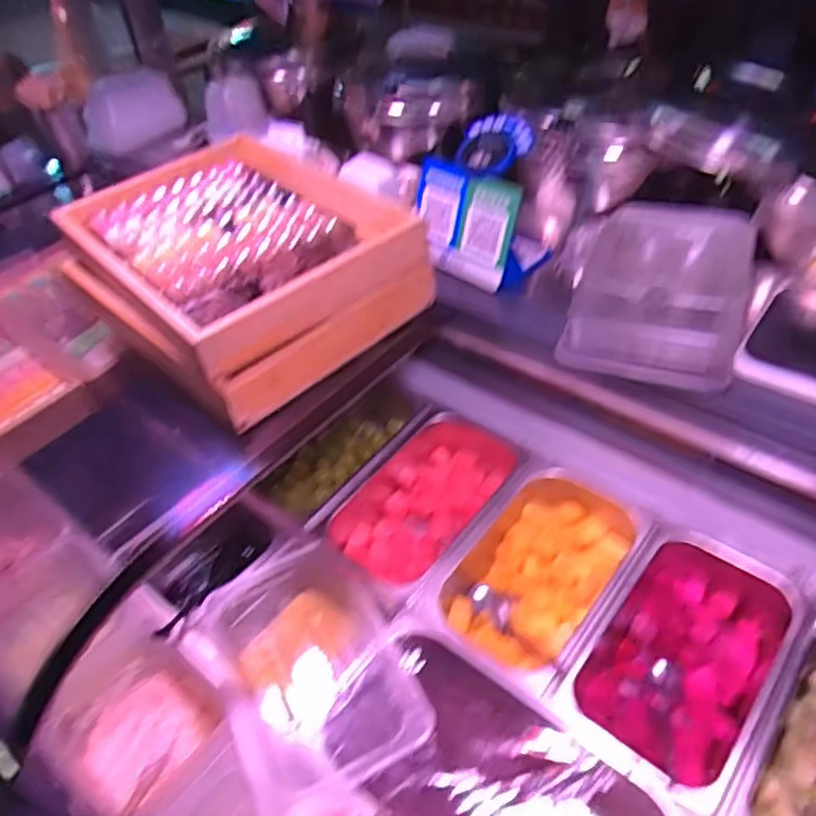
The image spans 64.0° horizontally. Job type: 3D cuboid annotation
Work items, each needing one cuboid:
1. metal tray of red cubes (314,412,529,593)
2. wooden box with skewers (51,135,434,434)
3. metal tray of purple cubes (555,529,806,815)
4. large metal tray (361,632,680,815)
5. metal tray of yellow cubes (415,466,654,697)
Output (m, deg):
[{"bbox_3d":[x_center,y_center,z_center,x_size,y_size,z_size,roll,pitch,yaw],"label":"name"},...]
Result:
[{"bbox_3d":[0.030,0.119,0.831,0.163,0.083,0.274,26,54,29],"label":"metal tray of red cubes"},{"bbox_3d":[-0.211,-0.196,0.834,0.323,0.119,0.436,-37,52,-27],"label":"wooden box with skewers"},{"bbox_3d":[0.277,0.254,0.666,0.158,0.091,0.264,26,54,29],"label":"metal tray of purple cubes"},{"bbox_3d":[0.091,0.362,0.602,0.275,0.124,0.148,27,54,29],"label":"large metal tray"},{"bbox_3d":[0.149,0.185,0.744,0.170,0.079,0.273,27,54,30],"label":"metal tray of yellow cubes"}]

